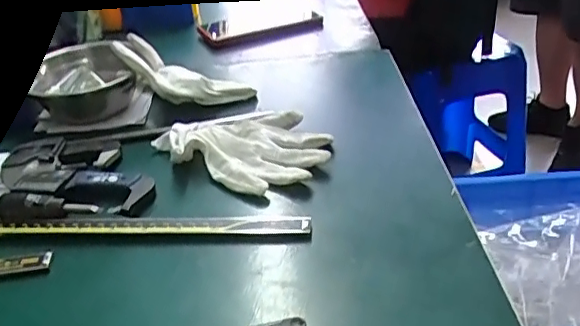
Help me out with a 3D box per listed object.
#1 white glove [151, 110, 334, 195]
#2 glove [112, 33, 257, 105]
[{"bbox_3d":[-0.040,-0.017,0.499,0.147,0.031,0.099,13,35,27],"label":"white glove"},{"bbox_3d":[-0.107,-0.086,0.576,0.140,0.036,0.064,21,27,-15],"label":"glove"}]

